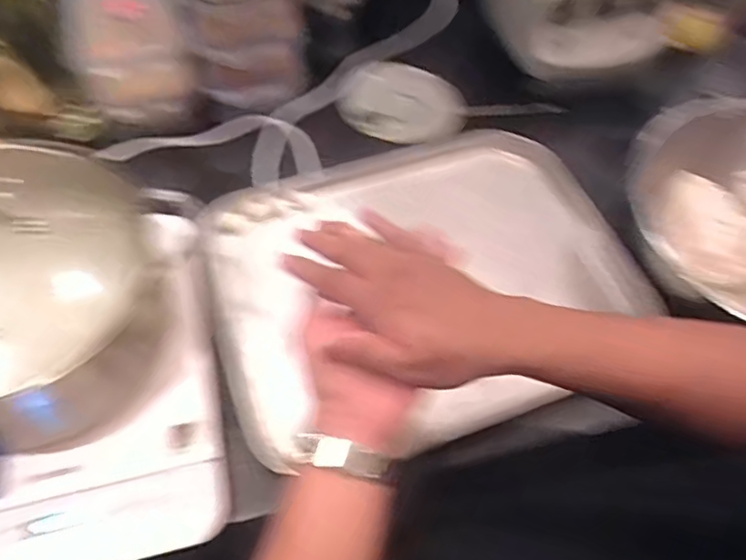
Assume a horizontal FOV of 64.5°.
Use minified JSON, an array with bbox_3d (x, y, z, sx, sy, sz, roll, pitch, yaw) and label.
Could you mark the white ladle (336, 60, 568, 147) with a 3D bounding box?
[{"bbox_3d":[0.103,-0.237,0.808,0.296,0.047,0.119,7,58,2],"label":"white ladle"}]

